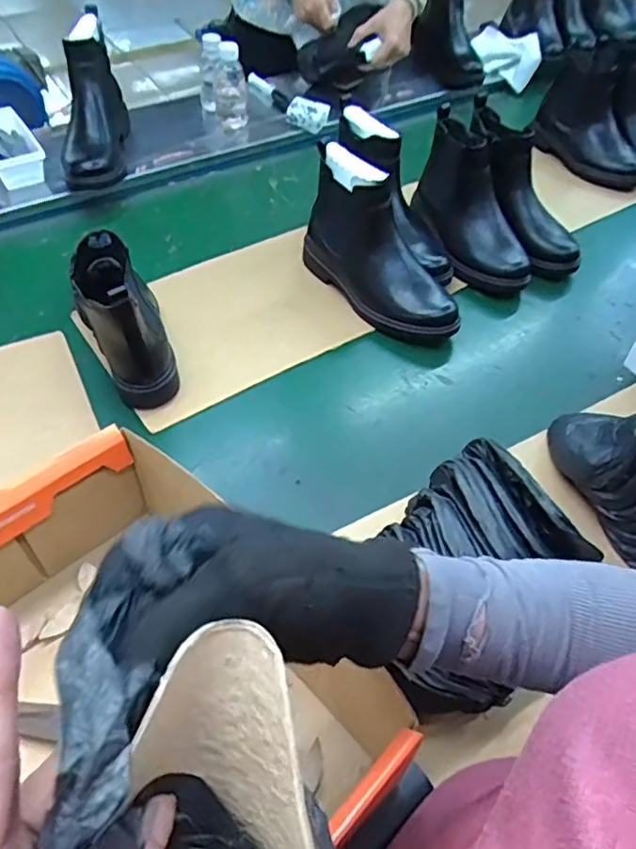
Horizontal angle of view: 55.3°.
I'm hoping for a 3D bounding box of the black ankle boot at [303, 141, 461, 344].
[{"bbox_3d":[0.083,-0.231,0.793,0.087,0.170,0.248,-29,59,-24],"label":"black ankle boot"}]

